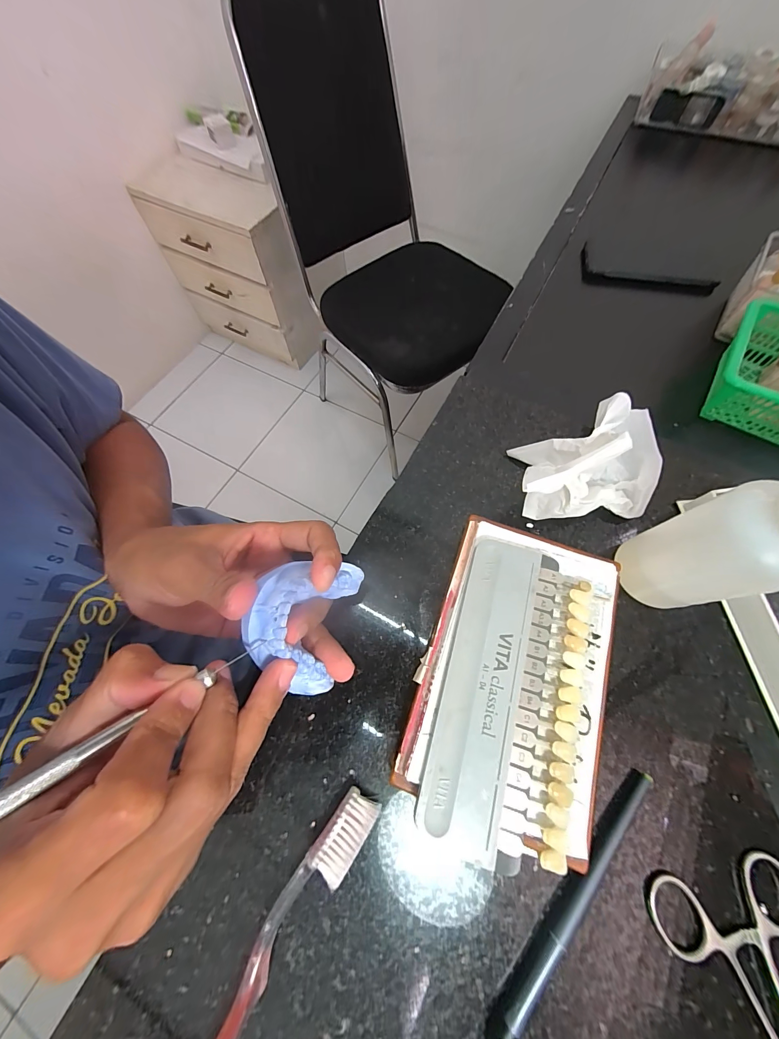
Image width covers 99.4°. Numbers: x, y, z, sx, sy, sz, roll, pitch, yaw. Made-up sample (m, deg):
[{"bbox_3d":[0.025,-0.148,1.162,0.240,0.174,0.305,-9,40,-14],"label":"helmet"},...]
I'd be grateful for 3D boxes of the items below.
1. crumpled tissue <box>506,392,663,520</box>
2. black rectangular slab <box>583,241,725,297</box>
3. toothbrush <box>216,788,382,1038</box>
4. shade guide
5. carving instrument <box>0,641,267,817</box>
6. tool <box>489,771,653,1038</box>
[{"bbox_3d":[0.146,-0.045,0.225,0.120,0.043,0.083,-11,68,-3],"label":"crumpled tissue"},{"bbox_3d":[0.338,-0.326,0.437,0.167,0.019,0.052,13,69,6],"label":"black rectangular slab"},{"bbox_3d":[-0.064,0.211,0.141,0.019,0.013,0.182,32,72,13],"label":"toothbrush"},{"bbox_3d":[0.064,0.085,0.172,0.067,0.008,0.143,16,70,8],"label":"shade guide"},{"bbox_3d":[-0.113,0.086,0.123,0.135,0.004,0.007,-29,70,-26],"label":"carving instrument"},{"bbox_3d":[0.080,0.185,0.152,0.008,0.009,0.153,42,74,16],"label":"tool"}]

